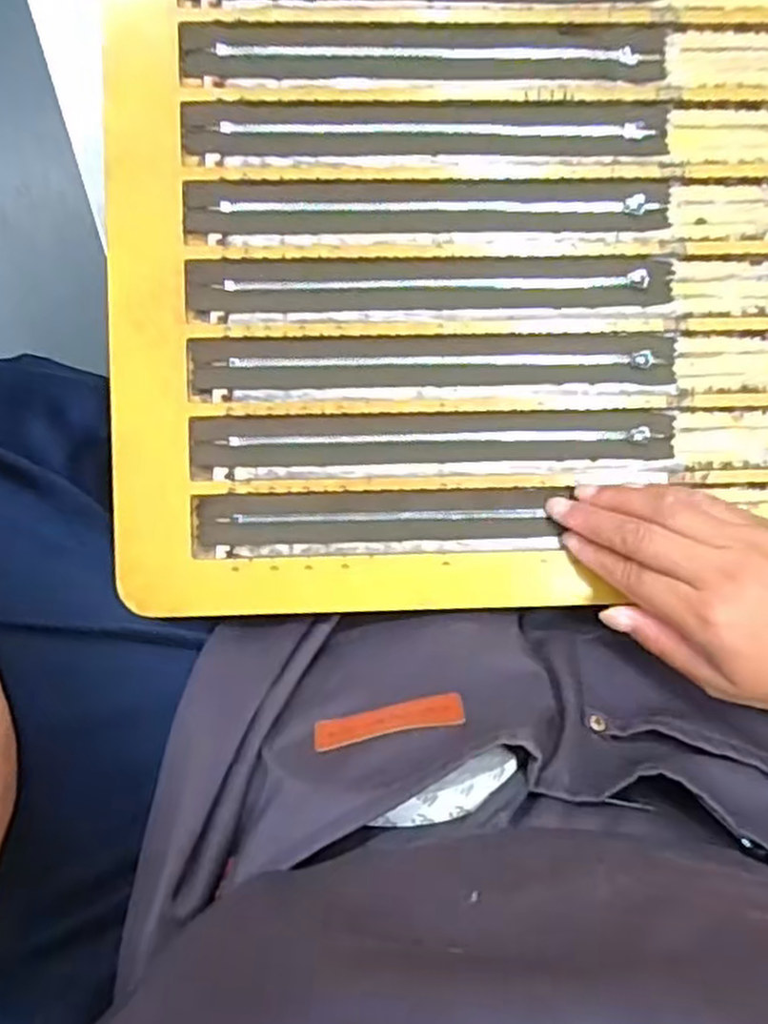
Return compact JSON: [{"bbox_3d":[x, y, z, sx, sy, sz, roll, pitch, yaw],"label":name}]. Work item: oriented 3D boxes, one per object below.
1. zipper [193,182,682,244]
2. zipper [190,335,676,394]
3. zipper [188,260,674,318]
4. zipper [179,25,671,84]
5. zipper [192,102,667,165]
[{"bbox_3d":[0.025,-0.163,0.410,0.255,0.006,0.028,-3,90,-2],"label":"zipper"},{"bbox_3d":[0.028,-0.079,0.409,0.255,0.006,0.026,-1,90,-2],"label":"zipper"},{"bbox_3d":[0.026,-0.121,0.407,0.254,0.004,0.028,-3,90,-2],"label":"zipper"},{"bbox_3d":[0.023,-0.244,0.410,0.256,0.006,0.028,-2,98,-3],"label":"zipper"},{"bbox_3d":[0.023,-0.204,0.410,0.255,0.004,0.031,-3,90,-2],"label":"zipper"}]

